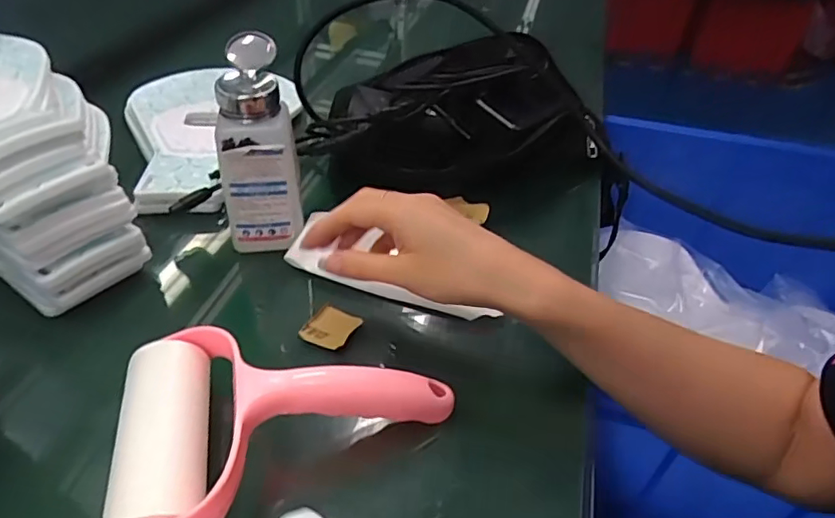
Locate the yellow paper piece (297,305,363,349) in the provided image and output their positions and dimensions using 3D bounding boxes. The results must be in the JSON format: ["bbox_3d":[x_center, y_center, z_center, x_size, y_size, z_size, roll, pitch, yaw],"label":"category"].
[{"bbox_3d":[-0.058,0.046,0.370,0.031,0.007,0.032,24,45,21],"label":"yellow paper piece"}]

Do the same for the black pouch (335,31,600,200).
[{"bbox_3d":[0.040,-0.137,0.511,0.243,0.091,0.144,-3,41,-8],"label":"black pouch"}]

